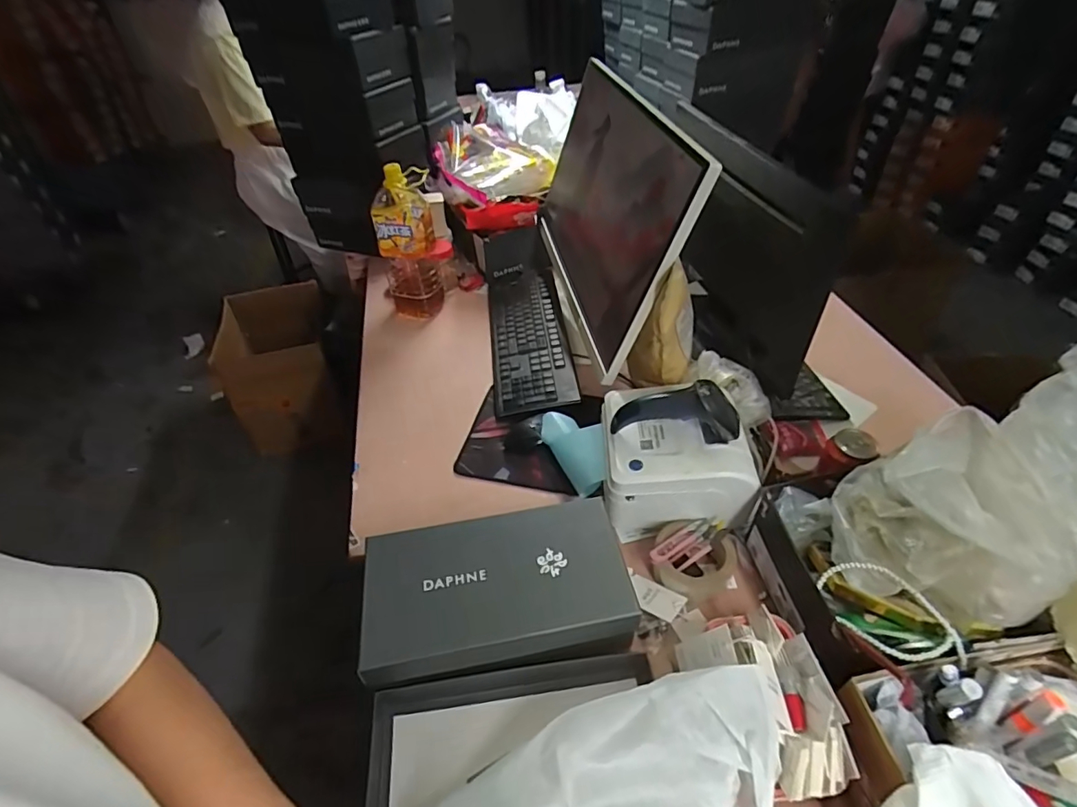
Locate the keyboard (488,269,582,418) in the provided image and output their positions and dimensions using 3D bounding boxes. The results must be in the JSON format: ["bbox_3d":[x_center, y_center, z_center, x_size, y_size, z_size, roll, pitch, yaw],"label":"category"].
[{"bbox_3d":[-0.022,-0.140,1.044,0.147,0.031,0.441,-6,44,-2],"label":"keyboard"}]

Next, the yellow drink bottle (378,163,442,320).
[{"bbox_3d":[-0.248,-0.345,0.974,0.118,0.158,0.081,-16,45,-12],"label":"yellow drink bottle"}]

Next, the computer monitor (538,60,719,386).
[{"bbox_3d":[0.122,-0.342,0.940,0.066,0.375,0.614,5,42,-14],"label":"computer monitor"}]

